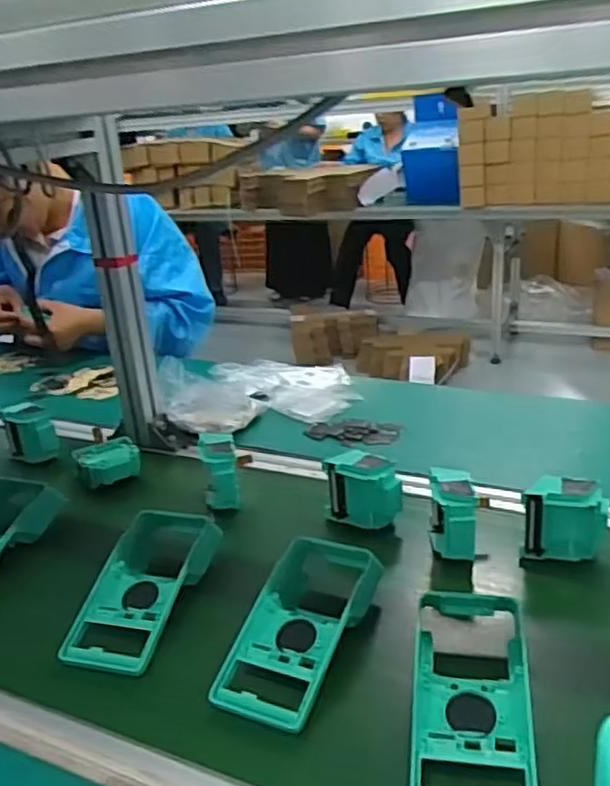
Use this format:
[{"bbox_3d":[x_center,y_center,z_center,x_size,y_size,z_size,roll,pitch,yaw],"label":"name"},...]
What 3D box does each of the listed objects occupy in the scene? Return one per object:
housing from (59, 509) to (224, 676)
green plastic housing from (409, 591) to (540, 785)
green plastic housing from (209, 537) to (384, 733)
[{"bbox_3d":[-0.150,0.185,0.678,0.093,0.058,0.198,7,26,18],"label":"housing"},{"bbox_3d":[0.122,0.220,0.522,0.083,0.045,0.177,3,25,10],"label":"green plastic housing"},{"bbox_3d":[0.002,0.194,0.611,0.091,0.052,0.196,9,27,24],"label":"green plastic housing"}]

